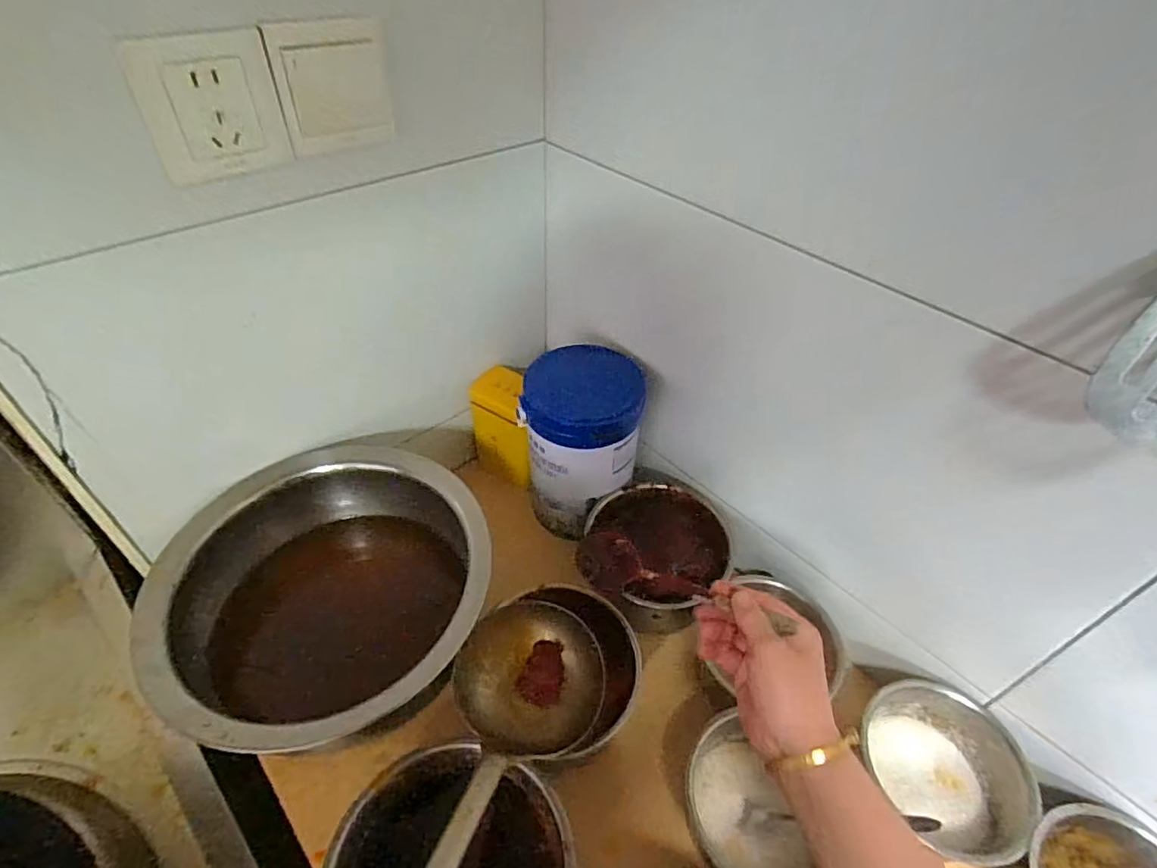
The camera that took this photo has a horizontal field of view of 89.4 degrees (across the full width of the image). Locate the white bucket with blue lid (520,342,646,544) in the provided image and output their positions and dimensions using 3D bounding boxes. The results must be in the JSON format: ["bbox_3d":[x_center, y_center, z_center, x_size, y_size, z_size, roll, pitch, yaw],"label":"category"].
[{"bbox_3d":[0.001,0.017,0.673,0.128,0.200,0.122,2,45,-2],"label":"white bucket with blue lid"}]

